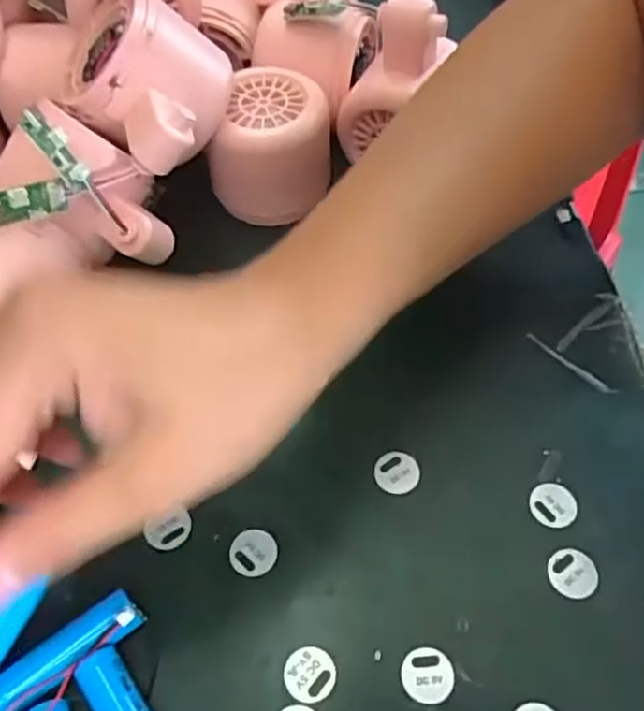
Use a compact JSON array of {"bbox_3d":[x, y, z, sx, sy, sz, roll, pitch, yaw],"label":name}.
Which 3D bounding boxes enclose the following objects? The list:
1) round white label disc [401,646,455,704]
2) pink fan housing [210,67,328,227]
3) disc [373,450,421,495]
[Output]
[{"bbox_3d":[0.034,0.102,0.224,0.016,0.004,0.016,-1,56,1],"label":"round white label disc"},{"bbox_3d":[-0.022,-0.098,0.328,0.052,0.045,0.054,2,56,3],"label":"pink fan housing"},{"bbox_3d":[0.028,0.044,0.264,0.017,0.004,0.016,-1,56,1],"label":"disc"}]

